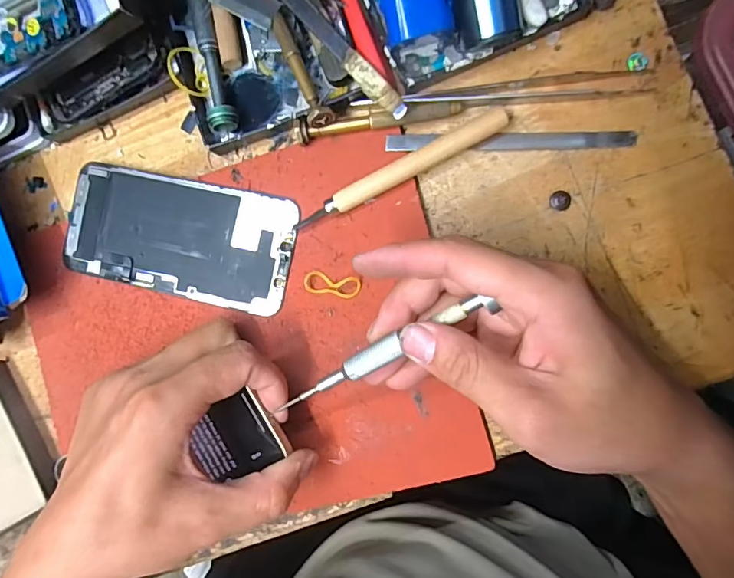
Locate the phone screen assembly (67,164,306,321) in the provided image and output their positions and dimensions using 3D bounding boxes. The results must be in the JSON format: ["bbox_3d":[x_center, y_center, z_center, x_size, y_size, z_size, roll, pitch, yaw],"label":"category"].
[{"bbox_3d":[-0.112,-0.031,0.277,0.140,0.004,0.068,12,92,8],"label":"phone screen assembly"}]

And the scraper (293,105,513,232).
[{"bbox_3d":[0.018,-0.064,0.254,0.121,0.013,0.012,-27,86,7],"label":"scraper"}]

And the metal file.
[{"bbox_3d":[0.076,-0.080,0.254,0.130,0.007,0.010,1,90,8],"label":"metal file"}]

